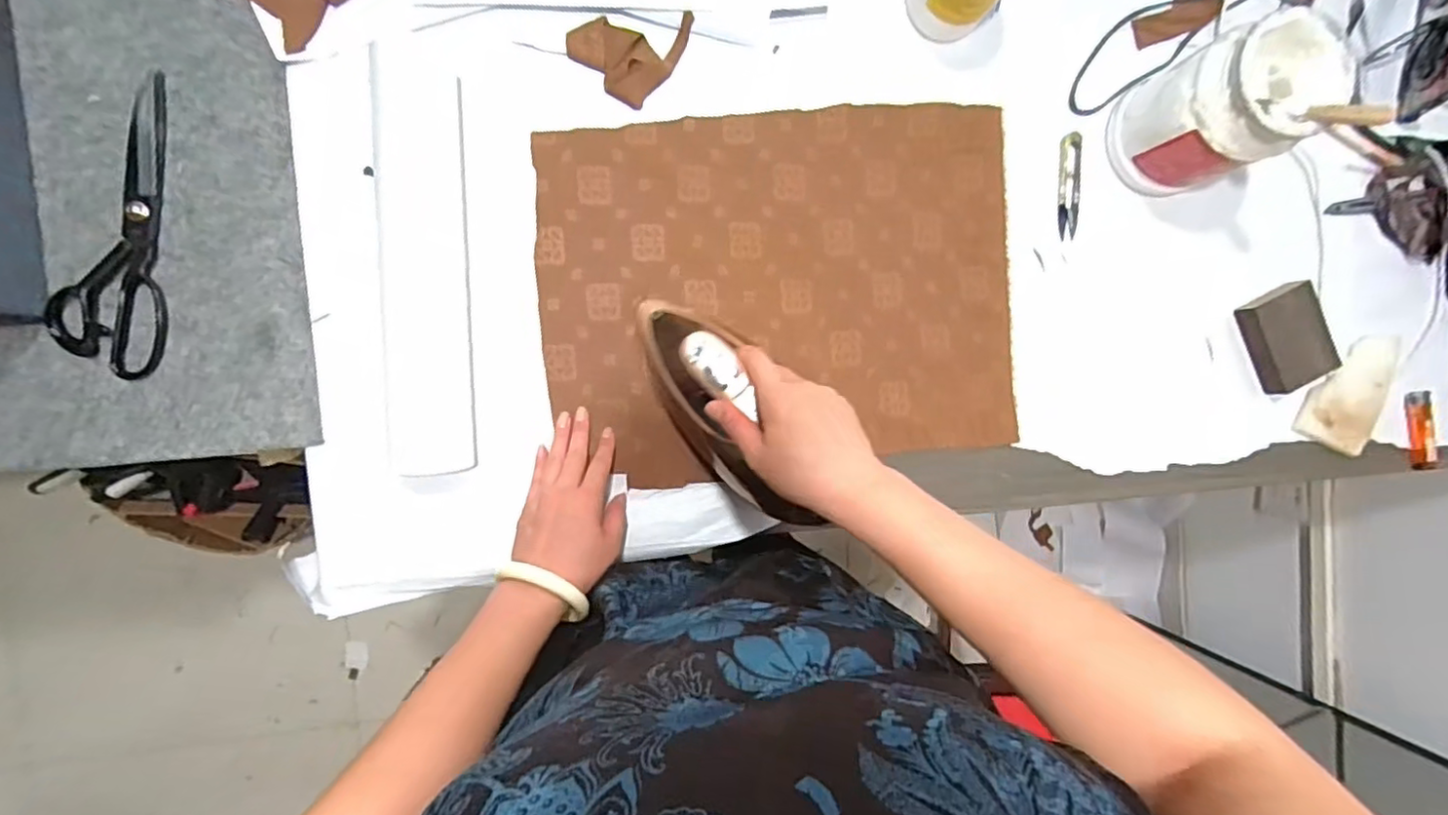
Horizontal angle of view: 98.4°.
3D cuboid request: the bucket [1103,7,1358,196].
[{"bbox_3d":[0.462,-0.278,0.587,0.112,0.147,0.109,0,93,-8],"label":"bucket"}]

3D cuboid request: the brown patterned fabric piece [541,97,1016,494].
[{"bbox_3d":[0.063,-0.114,0.627,0.470,0.012,0.346,-7,93,-7],"label":"brown patterned fabric piece"}]

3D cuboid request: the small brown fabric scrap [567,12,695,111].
[{"bbox_3d":[-0.084,-0.344,0.586,0.084,0.009,0.100,40,87,-8],"label":"small brown fabric scrap"}]

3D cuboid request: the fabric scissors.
[{"bbox_3d":[-0.511,-0.151,0.519,0.083,0.015,0.248,3,92,-8],"label":"fabric scissors"}]

